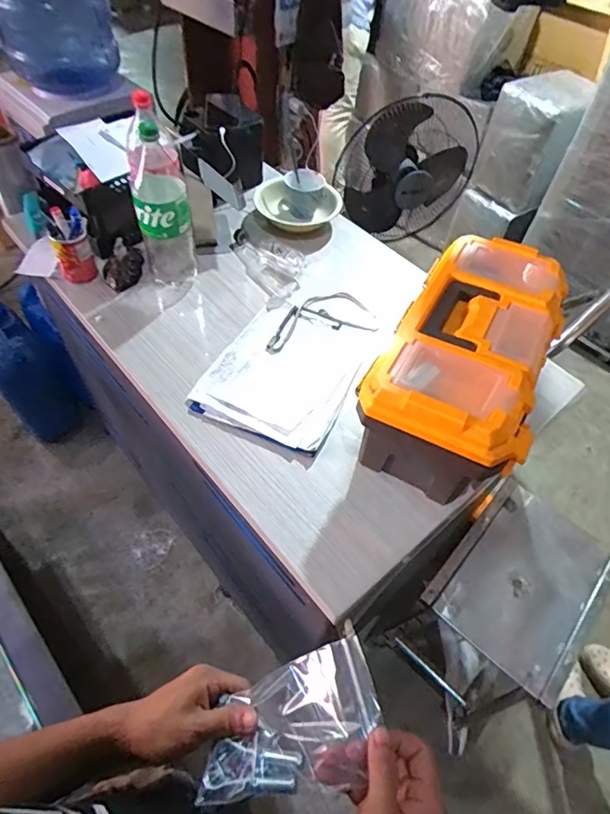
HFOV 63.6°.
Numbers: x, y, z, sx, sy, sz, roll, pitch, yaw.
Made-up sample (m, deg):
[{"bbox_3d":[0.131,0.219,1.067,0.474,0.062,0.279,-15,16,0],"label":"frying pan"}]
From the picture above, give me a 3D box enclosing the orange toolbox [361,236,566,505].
[{"bbox_3d":[0.256,-0.069,0.784,0.226,0.195,0.428,25,55,14],"label":"orange toolbox"}]

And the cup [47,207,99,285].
[{"bbox_3d":[-0.456,-0.314,0.970,0.071,0.137,0.086,-25,58,-21],"label":"cup"}]

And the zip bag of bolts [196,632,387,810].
[{"bbox_3d":[-0.013,0.296,0.453,0.172,0.035,0.099,-26,53,6],"label":"zip bag of bolts"}]

